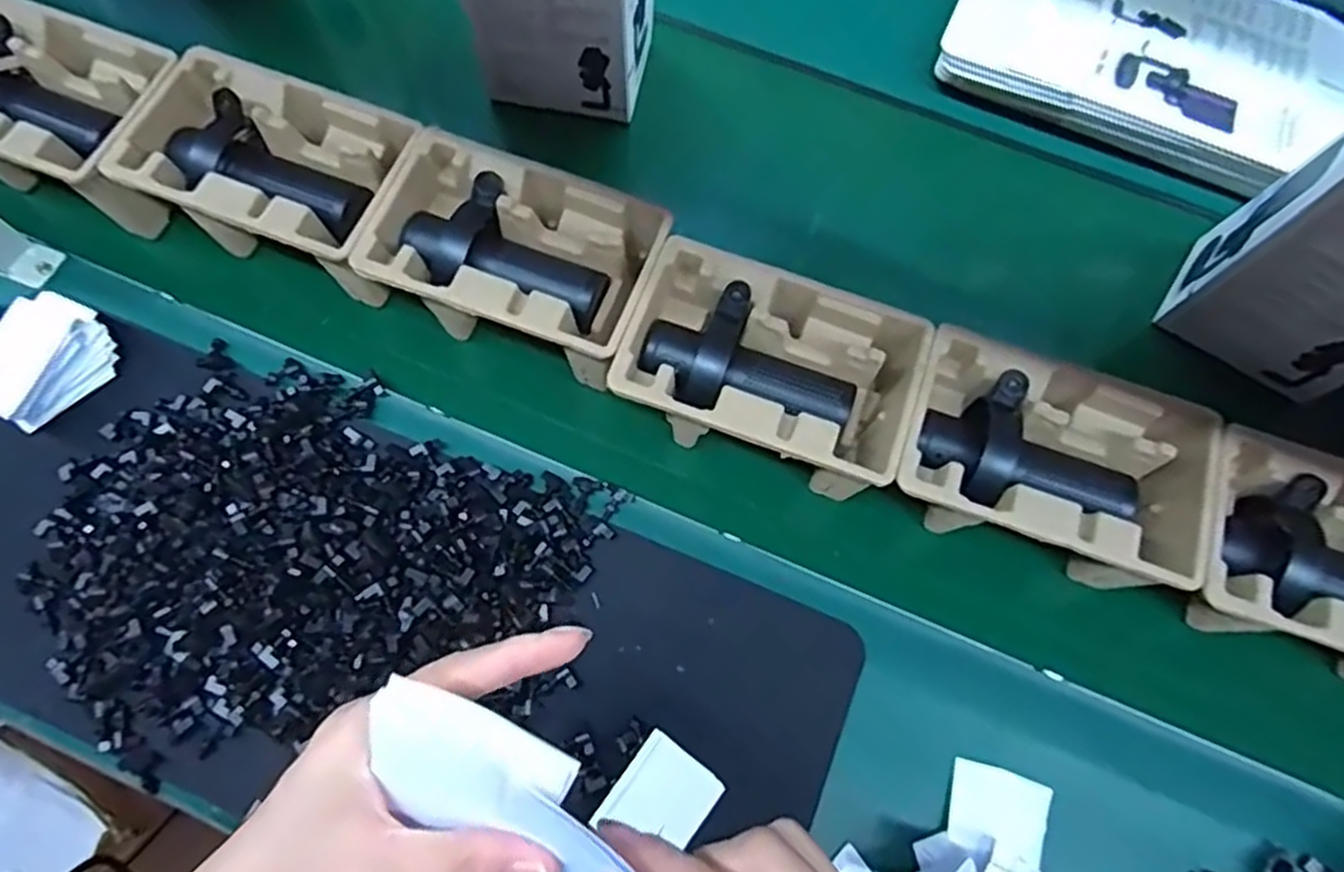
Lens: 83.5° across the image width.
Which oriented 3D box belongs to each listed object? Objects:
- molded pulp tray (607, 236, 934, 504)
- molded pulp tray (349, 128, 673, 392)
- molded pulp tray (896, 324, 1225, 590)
[{"bbox_3d":[0.079,-0.047,0.626,0.228,0.100,0.154,20,73,6],"label":"molded pulp tray"},{"bbox_3d":[-0.126,-0.147,0.641,0.226,0.084,0.147,18,73,6],"label":"molded pulp tray"},{"bbox_3d":[0.297,0.023,0.605,0.227,0.094,0.148,18,73,6],"label":"molded pulp tray"}]

